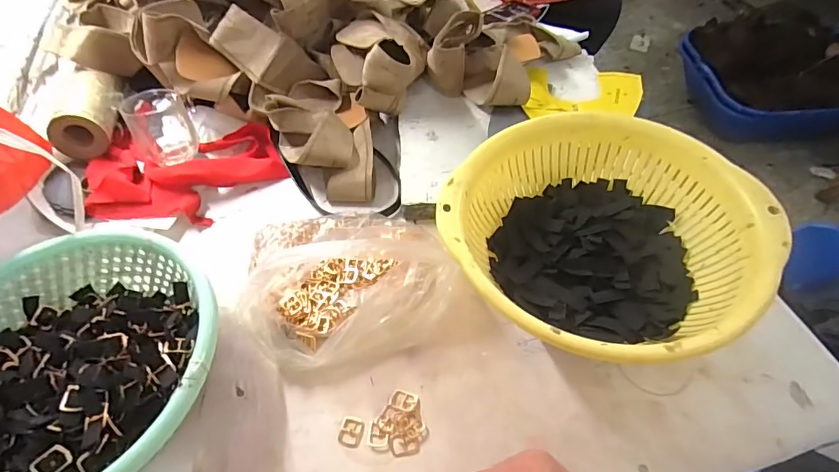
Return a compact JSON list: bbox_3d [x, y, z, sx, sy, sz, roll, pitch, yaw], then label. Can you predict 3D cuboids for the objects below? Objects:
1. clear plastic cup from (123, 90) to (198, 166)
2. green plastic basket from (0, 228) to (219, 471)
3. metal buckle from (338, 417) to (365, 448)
[{"bbox_3d":[-0.340,-0.142,0.630,0.075,0.069,0.061,-31,57,-19],"label":"clear plastic cup"},{"bbox_3d":[-0.308,0.120,0.416,0.257,0.066,0.248,32,61,25],"label":"green plastic basket"},{"bbox_3d":[-0.062,0.177,0.430,0.022,0.004,0.026,6,53,8],"label":"metal buckle"}]

